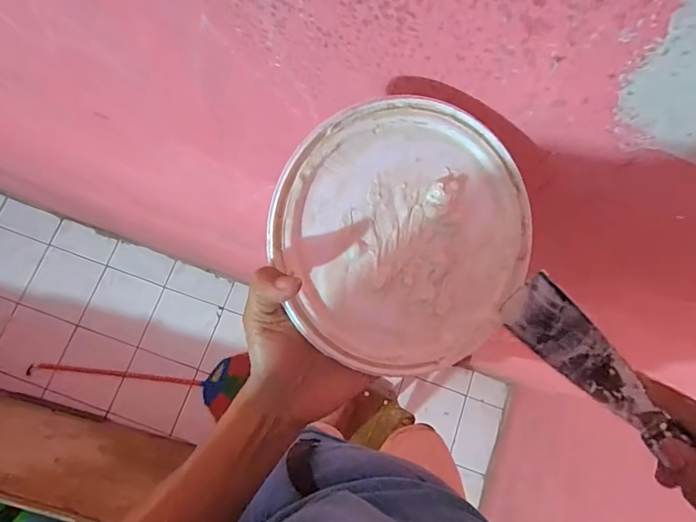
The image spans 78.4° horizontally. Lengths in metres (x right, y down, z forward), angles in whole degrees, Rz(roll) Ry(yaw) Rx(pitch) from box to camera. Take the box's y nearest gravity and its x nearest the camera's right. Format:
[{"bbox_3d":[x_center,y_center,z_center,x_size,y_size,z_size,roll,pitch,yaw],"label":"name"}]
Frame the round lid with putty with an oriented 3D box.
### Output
[{"bbox_3d":[0.040,-0.015,0.282,0.167,0.008,0.175,-1,95,-14],"label":"round lid with putty"}]

